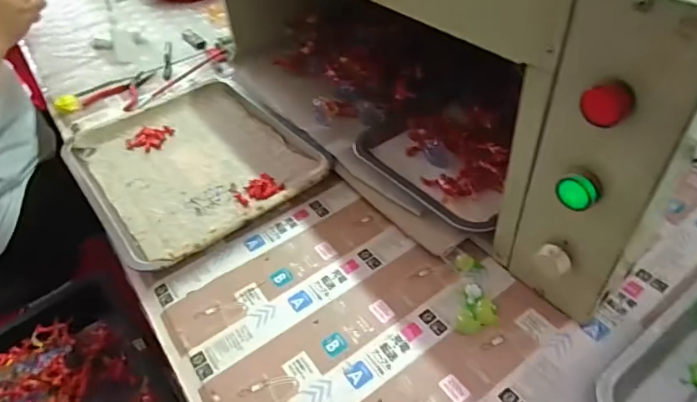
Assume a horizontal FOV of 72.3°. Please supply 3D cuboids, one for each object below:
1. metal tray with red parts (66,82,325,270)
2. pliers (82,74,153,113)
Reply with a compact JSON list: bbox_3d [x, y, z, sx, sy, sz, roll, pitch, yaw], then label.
[{"bbox_3d":[-0.207,-0.061,0.624,0.249,0.024,0.329,-32,50,-23],"label":"metal tray with red parts"},{"bbox_3d":[-0.374,-0.171,0.764,0.092,0.007,0.116,-6,45,1],"label":"pliers"}]

